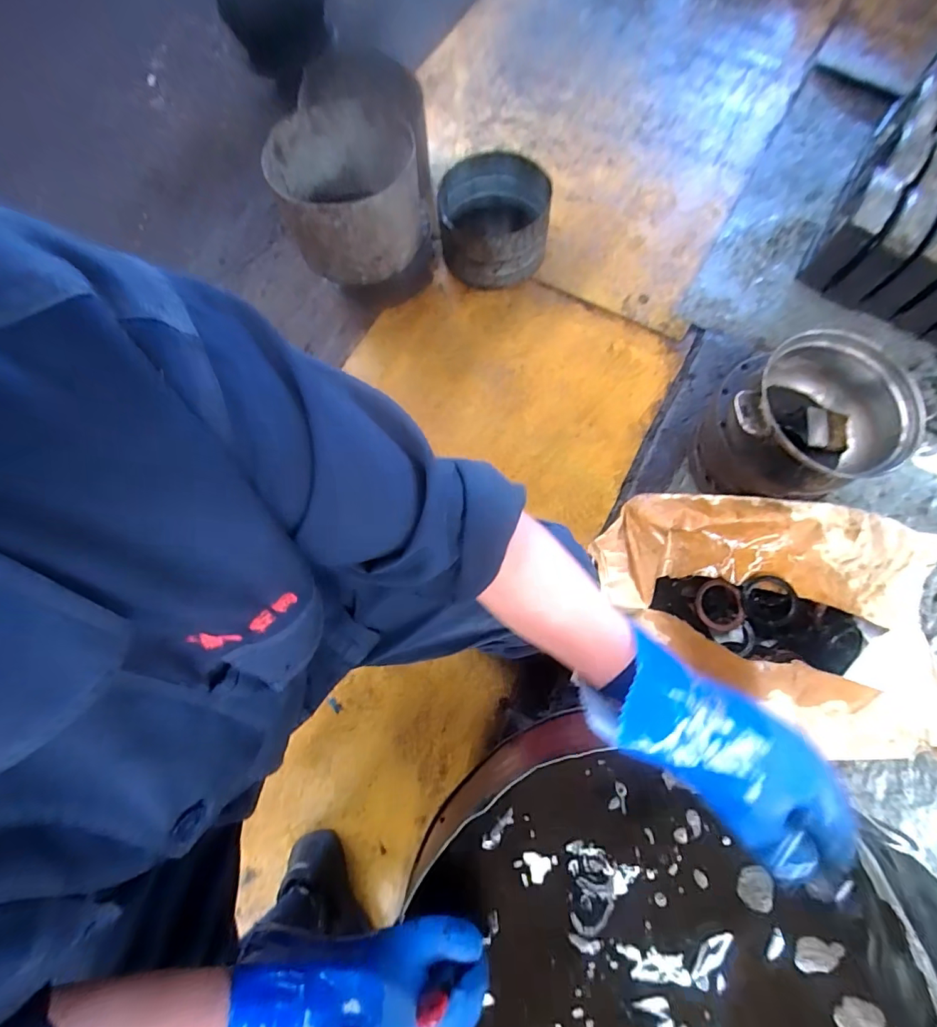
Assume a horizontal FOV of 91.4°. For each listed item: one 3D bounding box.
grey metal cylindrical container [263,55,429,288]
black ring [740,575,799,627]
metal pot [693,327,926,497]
[{"bbox_3d":[-0.234,-0.699,1.004,0.336,0.212,0.392,-18,76,-4],"label":"grey metal cylindrical container"},{"bbox_3d":[0.522,0.150,0.791,0.095,0.016,0.084,12,75,4],"label":"black ring"},{"bbox_3d":[0.541,-0.142,0.772,0.238,0.236,0.227,35,78,10],"label":"metal pot"}]

